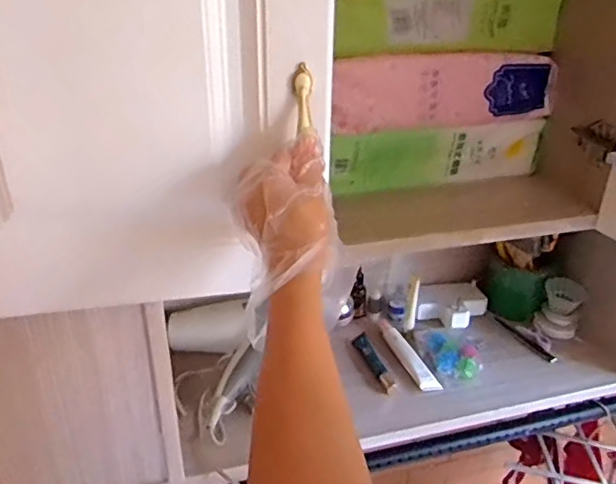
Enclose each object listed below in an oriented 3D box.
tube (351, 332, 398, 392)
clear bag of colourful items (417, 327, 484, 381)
[{"bbox_3d":[0.105,0.187,0.897,0.027,0.018,0.140,-8,30,-17],"label":"tube"},{"bbox_3d":[0.229,0.173,0.911,0.092,0.021,0.109,-5,29,-12],"label":"clear bag of colourful items"}]

